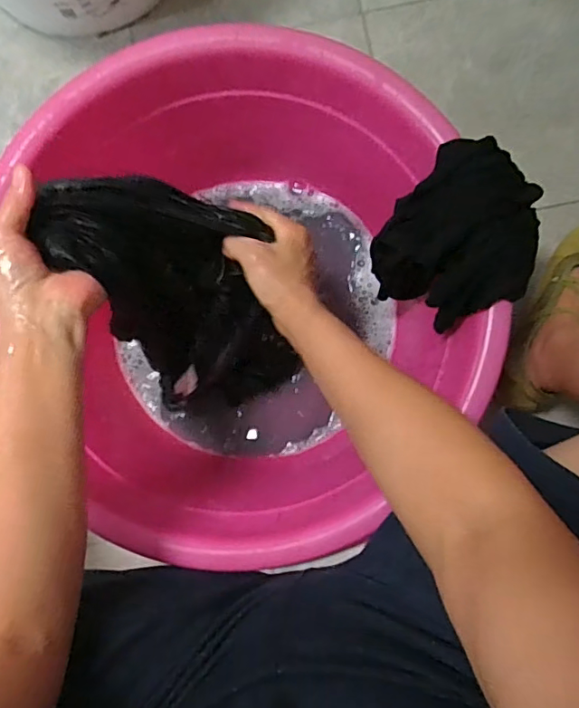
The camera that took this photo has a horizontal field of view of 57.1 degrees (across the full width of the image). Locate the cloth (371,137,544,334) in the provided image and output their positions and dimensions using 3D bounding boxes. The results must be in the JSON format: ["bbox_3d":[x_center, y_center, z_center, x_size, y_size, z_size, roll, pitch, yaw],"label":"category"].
[{"bbox_3d":[0.152,-0.101,0.491,0.132,0.116,0.137,40,87,3],"label":"cloth"}]

